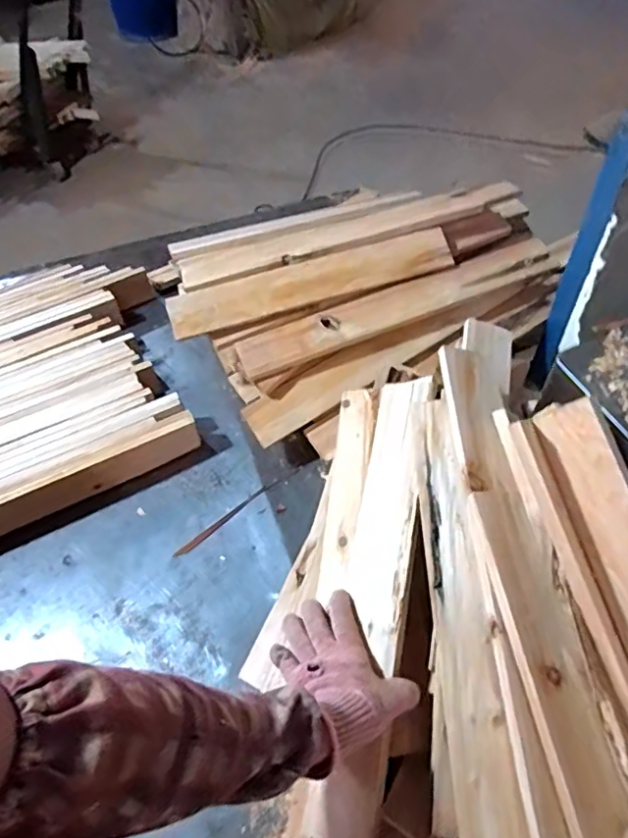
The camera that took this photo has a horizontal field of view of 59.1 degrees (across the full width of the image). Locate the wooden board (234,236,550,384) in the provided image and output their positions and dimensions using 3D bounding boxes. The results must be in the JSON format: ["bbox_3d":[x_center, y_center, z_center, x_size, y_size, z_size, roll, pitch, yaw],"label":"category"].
[{"bbox_3d":[0.137,-0.181,0.858,0.527,0.023,0.071,-23,58,-9],"label":"wooden board"}]

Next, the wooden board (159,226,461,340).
[{"bbox_3d":[-0.003,-0.216,0.872,0.449,0.018,0.078,-18,79,-6],"label":"wooden board"}]

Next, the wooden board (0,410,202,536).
[{"bbox_3d":[-0.392,0.112,0.783,0.478,0.064,0.026,-25,54,-15],"label":"wooden board"}]

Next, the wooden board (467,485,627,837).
[{"bbox_3d":[0.215,0.220,0.504,0.061,0.012,0.321,-15,67,8],"label":"wooden board"}]

